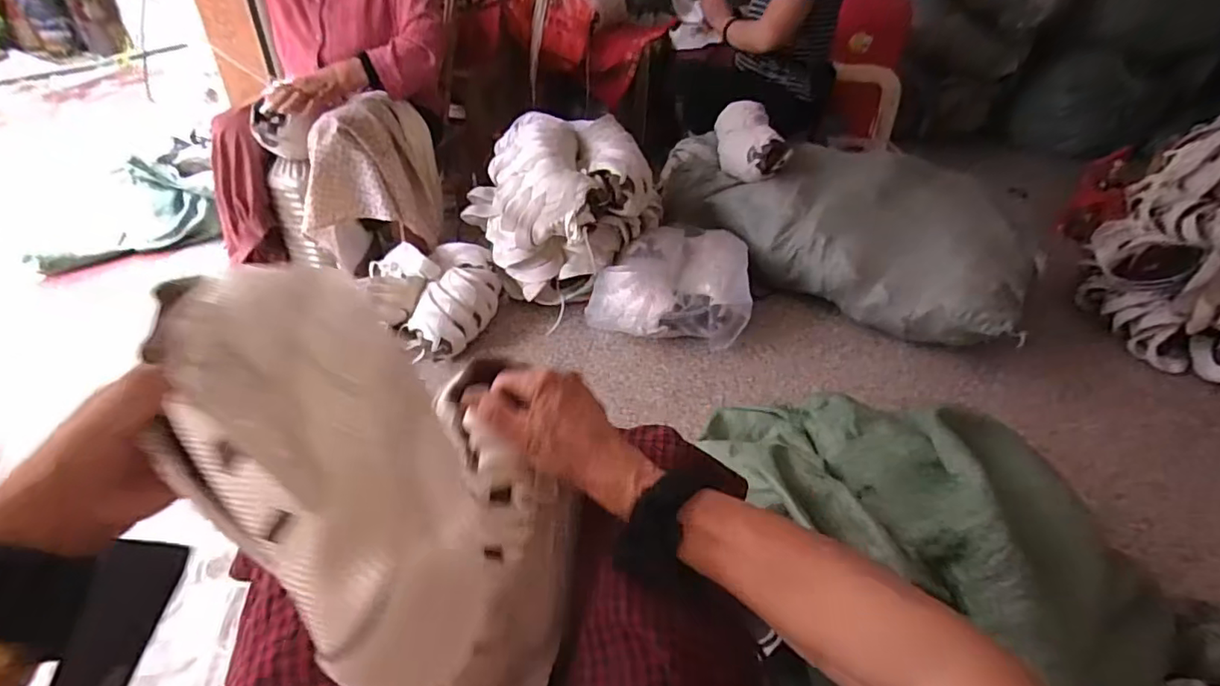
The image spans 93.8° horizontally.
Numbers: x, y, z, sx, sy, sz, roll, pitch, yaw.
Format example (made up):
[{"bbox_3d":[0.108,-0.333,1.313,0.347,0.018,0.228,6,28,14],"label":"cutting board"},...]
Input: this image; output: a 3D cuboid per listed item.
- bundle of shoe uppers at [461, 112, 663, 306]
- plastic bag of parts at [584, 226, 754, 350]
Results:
[{"bbox_3d":[-0.111,-0.327,1.379,0.351,0.328,0.365,-29,47,-35],"label":"bundle of shoe uppers"},{"bbox_3d":[0.142,-0.152,1.355,0.352,0.155,0.317,5,37,3],"label":"plastic bag of parts"}]

